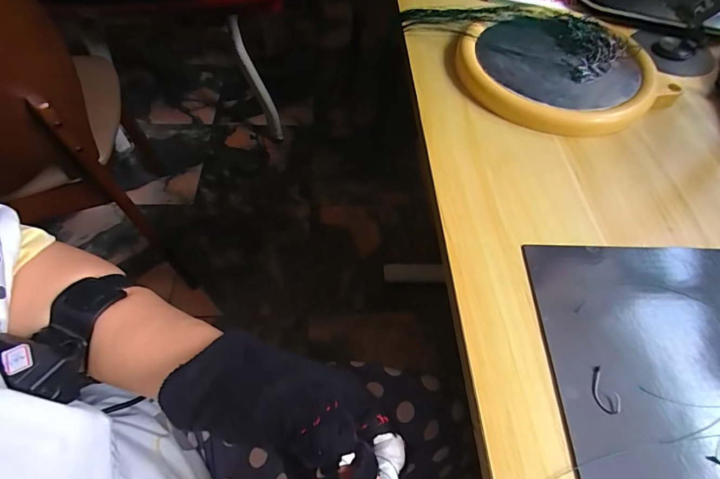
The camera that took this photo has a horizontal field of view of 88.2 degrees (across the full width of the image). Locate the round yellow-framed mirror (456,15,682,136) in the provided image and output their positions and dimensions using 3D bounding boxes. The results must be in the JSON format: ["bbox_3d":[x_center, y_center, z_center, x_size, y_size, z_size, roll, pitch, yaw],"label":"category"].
[{"bbox_3d":[0.190,-0.163,0.351,0.181,0.020,0.158,-3,58,-1],"label":"round yellow-framed mirror"}]

